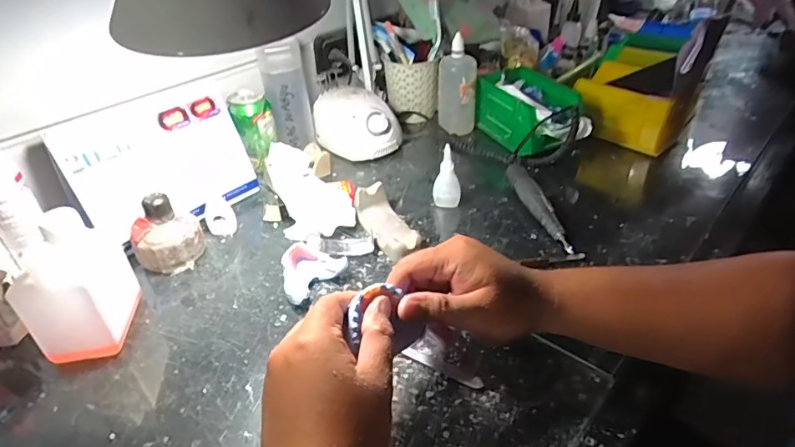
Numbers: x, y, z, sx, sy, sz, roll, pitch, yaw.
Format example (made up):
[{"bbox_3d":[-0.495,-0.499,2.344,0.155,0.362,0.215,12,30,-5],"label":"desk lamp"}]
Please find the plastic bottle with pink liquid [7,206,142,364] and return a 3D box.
[{"bbox_3d":[-0.310,0.059,0.484,0.074,0.125,0.095,-9,36,-9],"label":"plastic bottle with pink liquid"}]

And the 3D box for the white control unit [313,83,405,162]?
[{"bbox_3d":[-0.067,-0.159,0.805,0.141,0.083,0.087,19,41,27],"label":"white control unit"}]

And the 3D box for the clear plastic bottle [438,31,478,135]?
[{"bbox_3d":[0.100,-0.226,0.829,0.062,0.150,0.058,0,36,3],"label":"clear plastic bottle"}]

